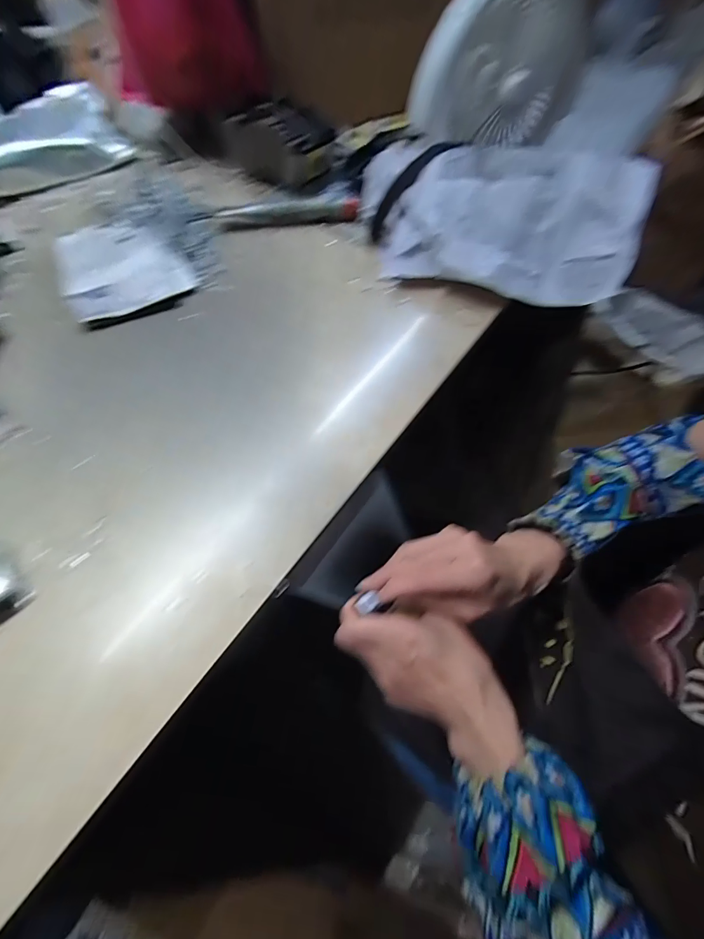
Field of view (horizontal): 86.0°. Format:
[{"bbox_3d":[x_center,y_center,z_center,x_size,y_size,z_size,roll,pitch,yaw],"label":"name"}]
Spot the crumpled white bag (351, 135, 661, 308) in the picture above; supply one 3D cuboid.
[{"bbox_3d":[0.172,-0.339,0.494,0.347,0.121,0.209,18,65,8],"label":"crumpled white bag"}]

